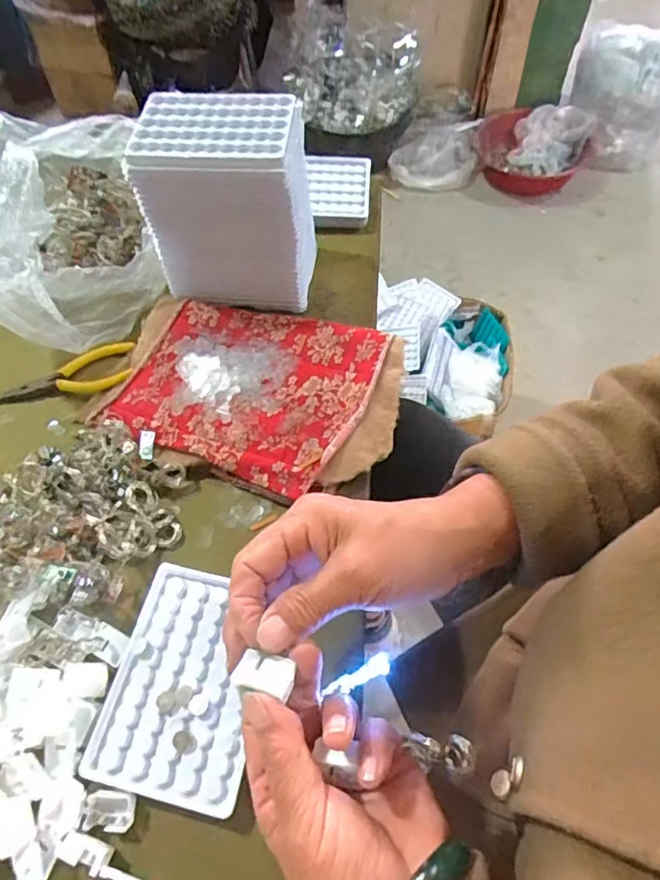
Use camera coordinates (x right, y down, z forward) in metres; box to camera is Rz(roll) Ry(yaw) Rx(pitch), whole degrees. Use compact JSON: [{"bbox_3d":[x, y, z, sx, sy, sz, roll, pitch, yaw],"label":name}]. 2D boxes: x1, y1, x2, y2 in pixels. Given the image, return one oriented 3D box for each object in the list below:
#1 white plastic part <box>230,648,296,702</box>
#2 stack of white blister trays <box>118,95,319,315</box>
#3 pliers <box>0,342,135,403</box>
[{"bbox_3d":[-0.030,0.108,0.251,0.027,0.005,0.018,16,61,10],"label":"white plastic part"},{"bbox_3d":[-0.084,-0.204,0.475,0.133,0.144,0.088,3,59,2],"label":"stack of white blister trays"},{"bbox_3d":[-0.233,-0.058,0.474,0.118,0.015,0.048,-10,60,-6],"label":"pliers"}]

